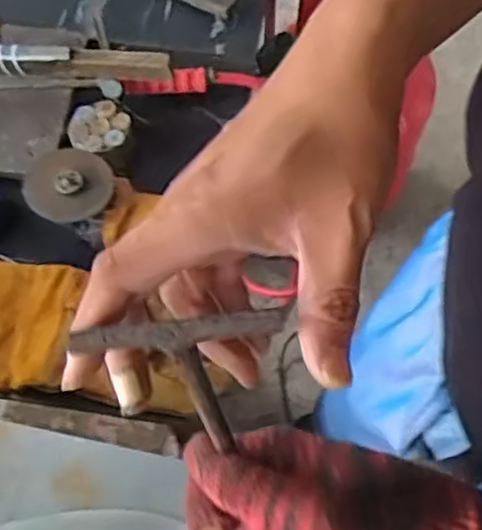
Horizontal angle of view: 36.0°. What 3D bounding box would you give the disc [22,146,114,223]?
[{"bbox_3d":[-0.184,-0.089,0.810,0.102,0.013,0.083,-31,81,-29],"label":"disc"}]

